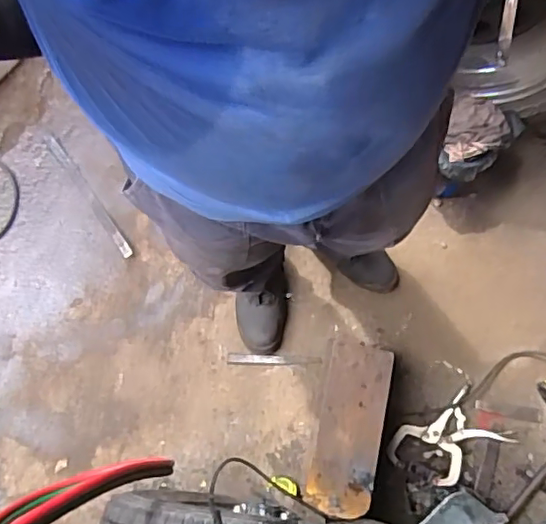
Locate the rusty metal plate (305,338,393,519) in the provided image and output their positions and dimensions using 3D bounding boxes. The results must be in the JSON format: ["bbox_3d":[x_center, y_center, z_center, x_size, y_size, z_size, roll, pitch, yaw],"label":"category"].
[{"bbox_3d":[0.146,0.318,1.113,0.125,0.026,0.316,11,74,6],"label":"rusty metal plate"}]

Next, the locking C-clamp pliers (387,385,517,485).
[{"bbox_3d":[0.399,0.410,1.319,0.258,0.023,0.154,-32,74,-7],"label":"locking C-clamp pliers"}]

